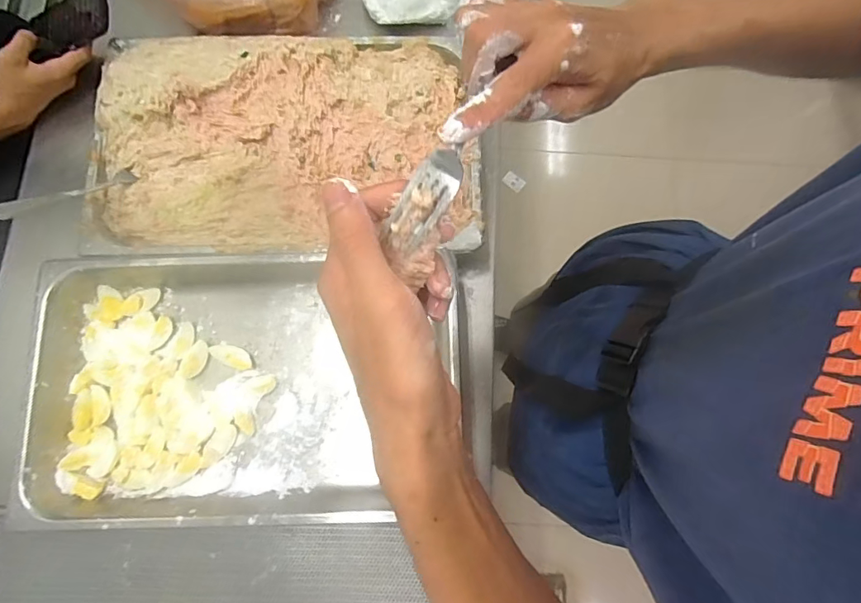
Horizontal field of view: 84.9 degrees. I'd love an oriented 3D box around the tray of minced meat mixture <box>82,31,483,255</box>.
[{"bbox_3d":[-0.200,-0.222,0.643,0.505,0.070,0.320,0,78,-1],"label":"tray of minced meat mixture"}]

